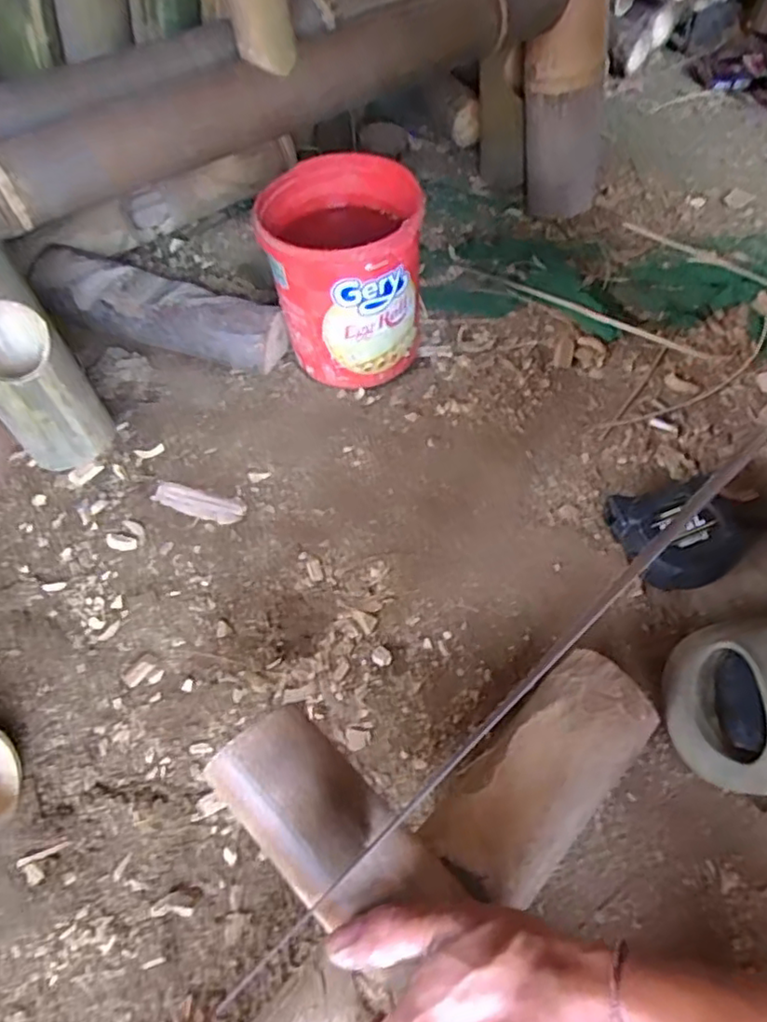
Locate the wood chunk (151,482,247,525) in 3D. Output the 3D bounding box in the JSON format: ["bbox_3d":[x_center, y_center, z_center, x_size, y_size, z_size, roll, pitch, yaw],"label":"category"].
[{"bbox_3d":[-0.165,-0.008,0.552,0.085,0.004,0.028,14,58,11],"label":"wood chunk"}]

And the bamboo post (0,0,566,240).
[{"bbox_3d":[-0.073,-0.362,0.519,0.554,0.058,0.075,-33,62,-18],"label":"bamboo post"}]

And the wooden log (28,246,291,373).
[{"bbox_3d":[-0.231,-0.206,0.638,0.265,0.064,0.071,14,59,11],"label":"wooden log"}]

